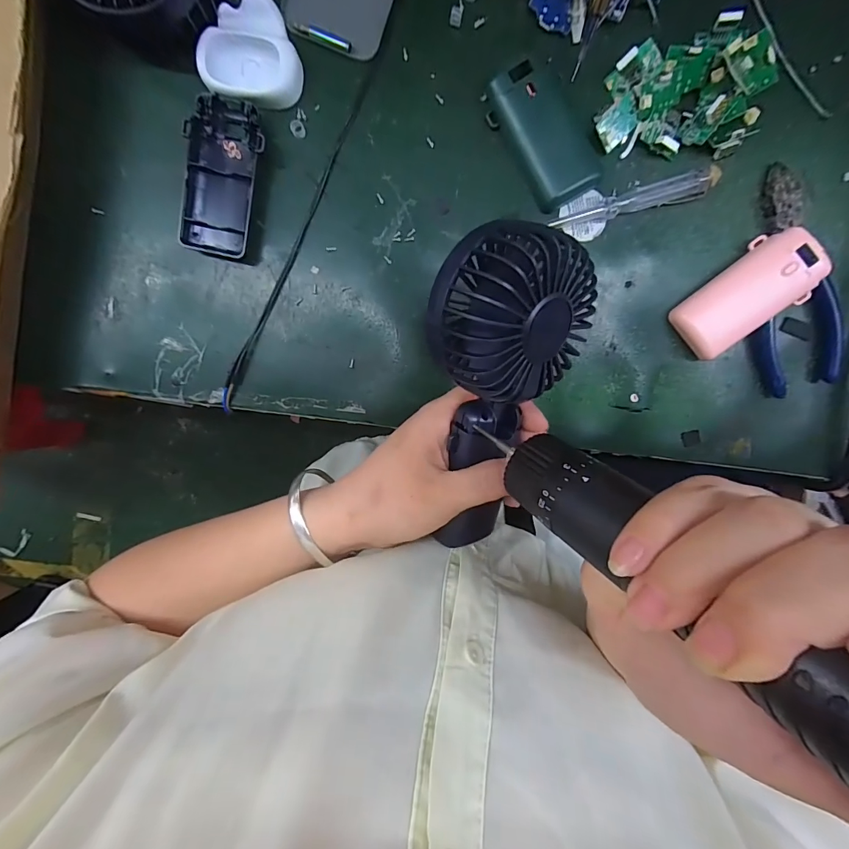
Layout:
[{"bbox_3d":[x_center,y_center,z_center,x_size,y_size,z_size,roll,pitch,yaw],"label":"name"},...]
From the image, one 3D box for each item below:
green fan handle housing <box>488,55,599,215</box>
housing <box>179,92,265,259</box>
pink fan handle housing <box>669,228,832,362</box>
[{"bbox_3d":[0.076,-0.187,0.267,0.041,0.018,0.086,-31,97,4],"label":"green fan handle housing"},{"bbox_3d":[-0.134,-0.162,0.273,0.046,0.017,0.093,15,98,-2],"label":"housing"},{"bbox_3d":[0.220,-0.089,0.278,0.088,0.025,0.048,-35,97,5],"label":"pink fan handle housing"}]

